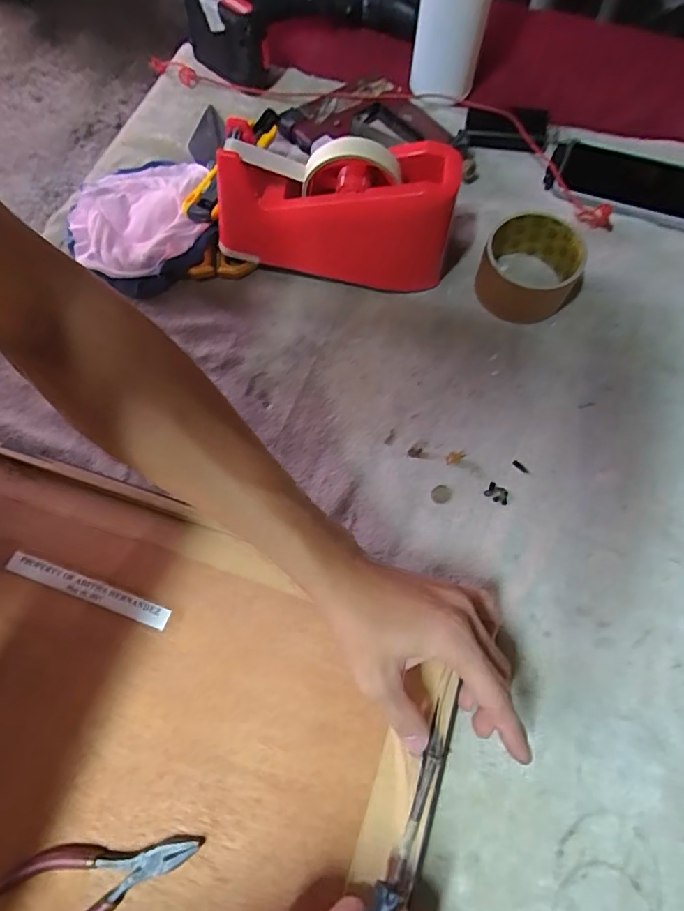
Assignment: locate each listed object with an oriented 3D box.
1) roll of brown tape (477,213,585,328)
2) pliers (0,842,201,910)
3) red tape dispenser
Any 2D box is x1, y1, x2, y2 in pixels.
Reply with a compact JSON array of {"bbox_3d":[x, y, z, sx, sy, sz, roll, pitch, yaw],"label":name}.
[{"bbox_3d":[0.165,-0.165,0.446,0.080,0.057,0.080,0,68,0],"label":"roll of brown tape"},{"bbox_3d":[-0.141,0.247,0.292,0.111,0.008,0.049,-21,69,-8],"label":"pliers"},{"bbox_3d":[-0.011,-0.212,0.437,0.210,0.114,0.062,6,68,3],"label":"red tape dispenser"}]

